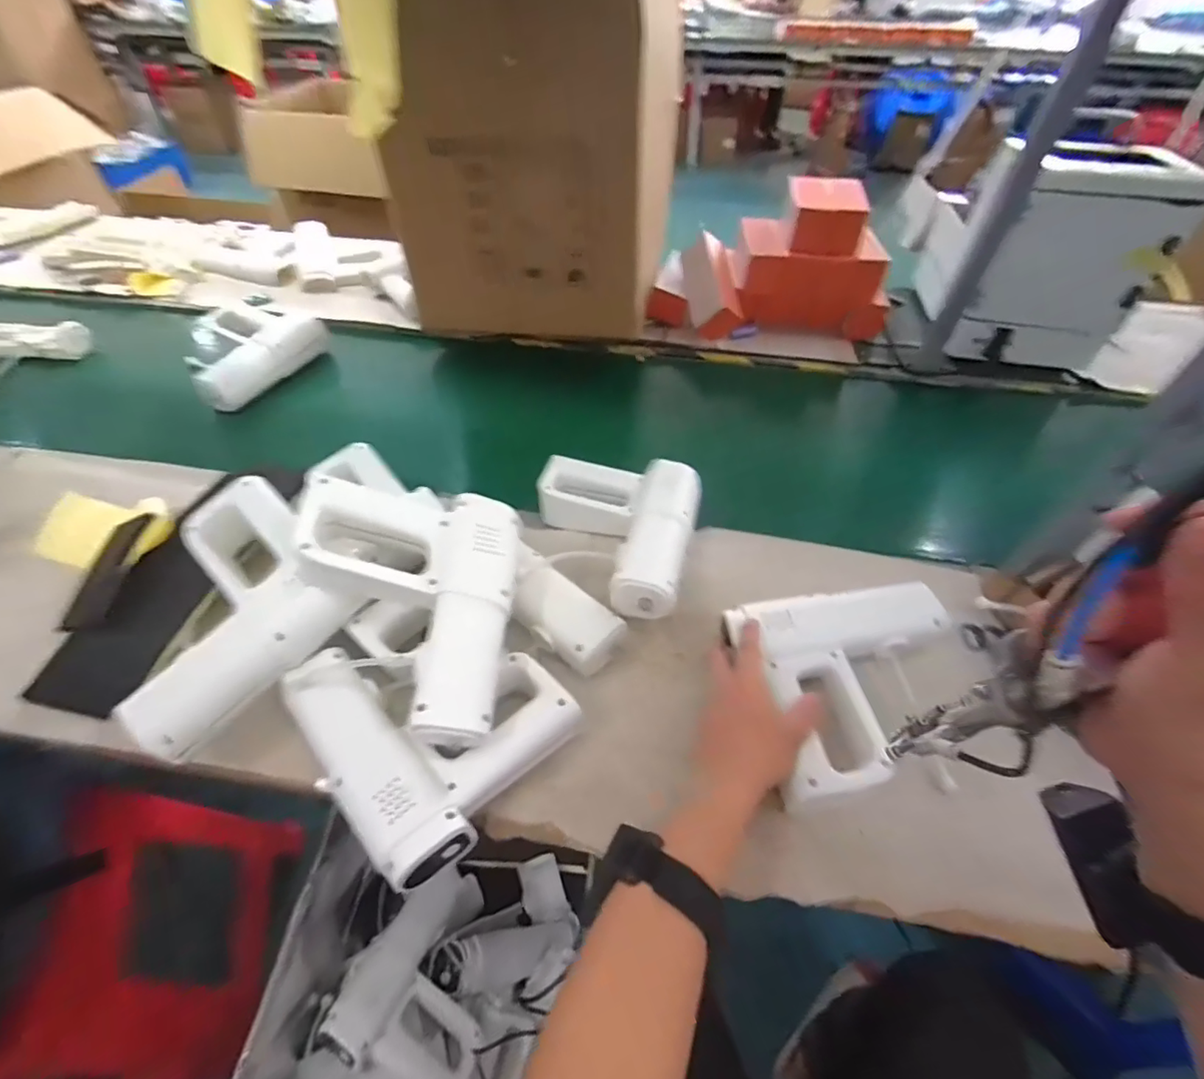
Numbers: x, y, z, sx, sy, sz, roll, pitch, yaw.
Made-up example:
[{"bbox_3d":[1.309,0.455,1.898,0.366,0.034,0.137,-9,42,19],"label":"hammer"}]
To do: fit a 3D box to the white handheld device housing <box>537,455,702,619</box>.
[{"bbox_3d":[0.007,-0.011,0.596,0.184,0.065,0.202,9,51,8],"label":"white handheld device housing"}]

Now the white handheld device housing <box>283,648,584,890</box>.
[{"bbox_3d":[-0.150,0.152,0.469,0.206,0.060,0.178,36,59,26],"label":"white handheld device housing"}]

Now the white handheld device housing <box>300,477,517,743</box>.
[{"bbox_3d":[-0.172,0.057,0.462,0.181,0.074,0.209,13,57,-12],"label":"white handheld device housing"}]

